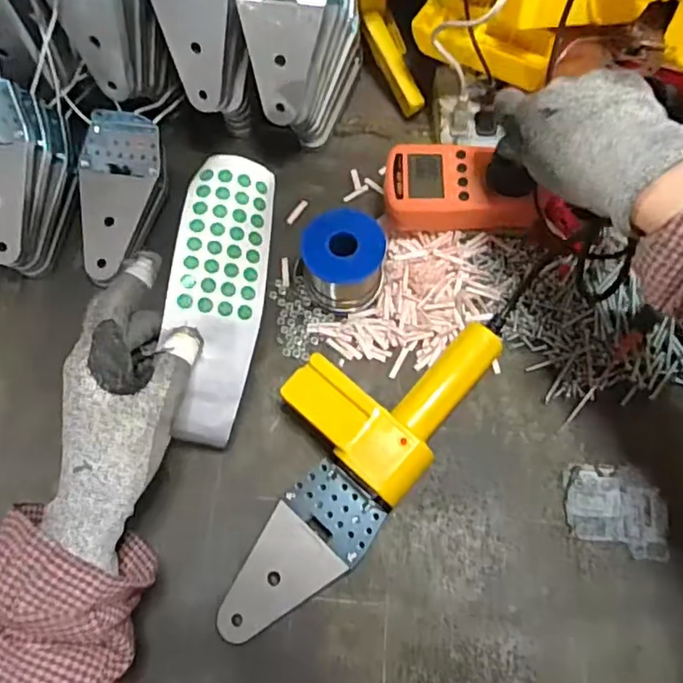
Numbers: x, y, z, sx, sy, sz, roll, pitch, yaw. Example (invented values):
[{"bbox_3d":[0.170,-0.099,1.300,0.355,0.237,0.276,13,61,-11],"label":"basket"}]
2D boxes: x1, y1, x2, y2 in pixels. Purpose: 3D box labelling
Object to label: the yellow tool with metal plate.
[{"bbox_3d":[-0.003,0.086,0.422,0.110,0.053,0.269,34,73,13],"label":"yellow tool with metal plate"}]

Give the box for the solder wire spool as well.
[{"bbox_3d":[-0.002,-0.066,0.470,0.073,0.060,0.058,0,69,0],"label":"solder wire spool"}]

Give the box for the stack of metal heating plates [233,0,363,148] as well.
[{"bbox_3d":[-0.031,-0.251,0.482,0.095,0.172,0.116,1,69,1],"label":"stack of metal heating plates"}]

